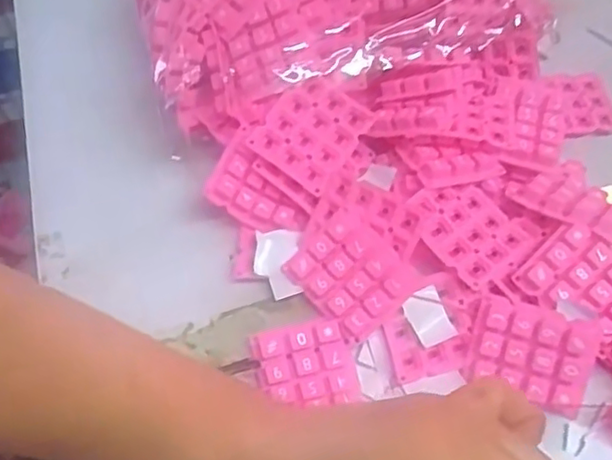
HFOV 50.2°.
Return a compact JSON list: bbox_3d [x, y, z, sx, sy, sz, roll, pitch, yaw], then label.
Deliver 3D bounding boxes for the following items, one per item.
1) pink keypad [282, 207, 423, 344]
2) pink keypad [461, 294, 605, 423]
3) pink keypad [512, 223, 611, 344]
[{"bbox_3d":[0.022,0.022,0.347,0.049,0.012,0.061,-43,72,6],"label":"pink keypad"},{"bbox_3d":[0.114,0.063,0.330,0.058,0.008,0.047,16,88,15],"label":"pink keypad"},{"bbox_3d":[0.146,0.026,0.338,0.051,0.011,0.055,-41,75,-9],"label":"pink keypad"}]

